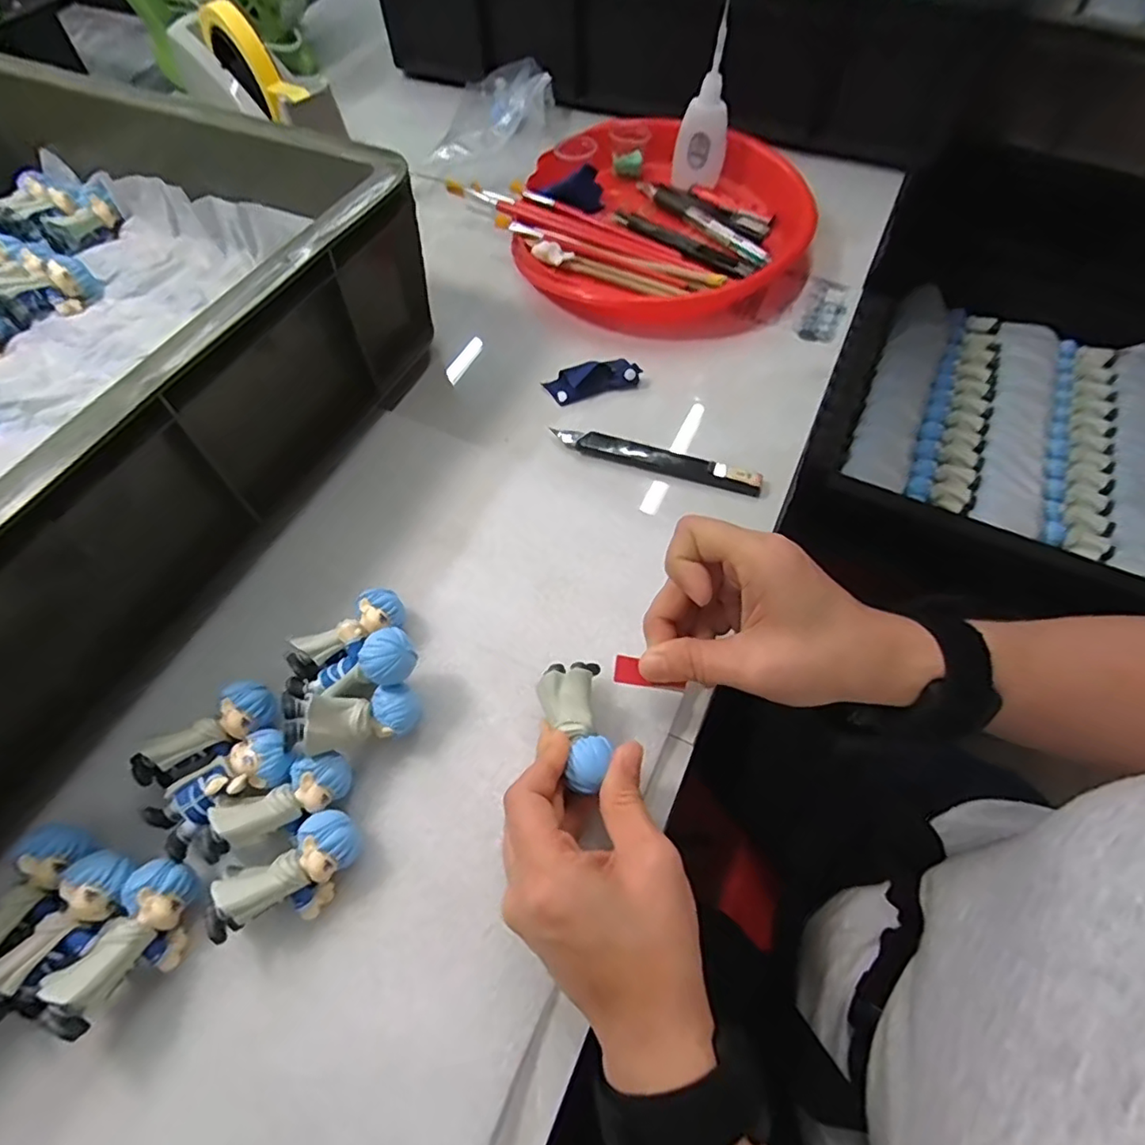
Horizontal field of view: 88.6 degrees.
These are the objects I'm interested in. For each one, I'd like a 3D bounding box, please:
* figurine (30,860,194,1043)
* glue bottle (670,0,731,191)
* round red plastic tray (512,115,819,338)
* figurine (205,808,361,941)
[{"bbox_3d":[-0.186,0.156,0.247,0.032,0.040,0.063,17,62,12],"label":"figurine"},{"bbox_3d":[0.111,-0.388,0.486,0.045,0.105,0.040,6,60,5],"label":"glue bottle"},{"bbox_3d":[0.073,-0.292,0.487,0.233,0.043,0.230,-1,60,2],"label":"round red plastic tray"},{"bbox_3d":[-0.124,0.133,0.257,0.061,0.023,0.035,-27,62,-27],"label":"figurine"}]

